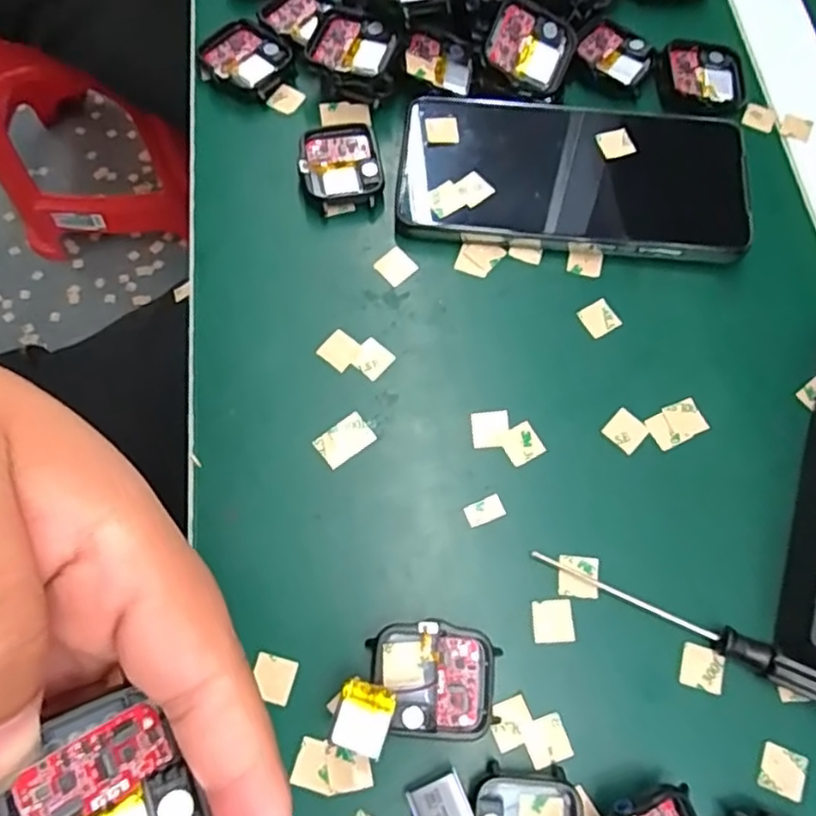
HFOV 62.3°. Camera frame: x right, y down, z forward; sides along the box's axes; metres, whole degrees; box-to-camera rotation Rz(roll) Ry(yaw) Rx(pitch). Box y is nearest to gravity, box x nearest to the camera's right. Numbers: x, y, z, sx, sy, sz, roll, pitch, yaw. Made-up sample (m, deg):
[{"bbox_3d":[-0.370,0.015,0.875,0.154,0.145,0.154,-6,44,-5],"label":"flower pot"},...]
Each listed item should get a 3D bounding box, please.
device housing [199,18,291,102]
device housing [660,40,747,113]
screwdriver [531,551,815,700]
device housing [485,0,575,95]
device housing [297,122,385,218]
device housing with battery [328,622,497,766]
[{"bbox_3d":[-0.083,-0.179,0.348,0.042,0.010,0.039,32,72,10],"label":"device housing"},{"bbox_3d":[0.153,-0.171,0.348,0.044,0.009,0.041,0,70,-2],"label":"device housing"},{"bbox_3d":[0.110,0.083,0.252,0.130,0.014,0.011,25,71,7],"label":"screwdriver"},{"bbox_3d":[0.060,-0.177,0.335,0.042,0.009,0.042,12,95,-16],"label":"device housing"},{"bbox_3d":[-0.032,-0.116,0.325,0.037,0.010,0.044,-11,71,-6],"label":"device housing"},{"bbox_3d":[0.003,0.099,0.242,0.057,0.018,0.040,-8,70,-5],"label":"device housing with battery"}]

